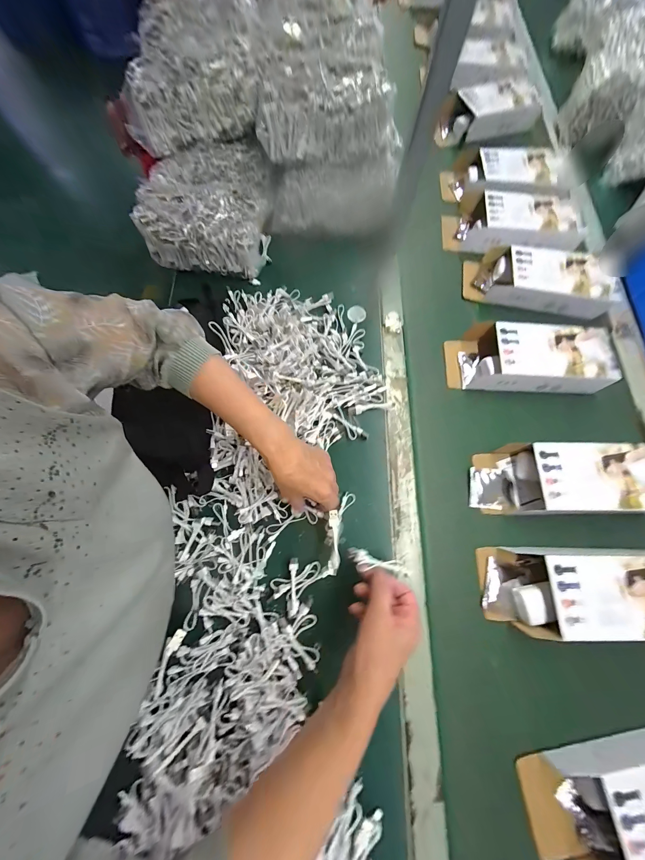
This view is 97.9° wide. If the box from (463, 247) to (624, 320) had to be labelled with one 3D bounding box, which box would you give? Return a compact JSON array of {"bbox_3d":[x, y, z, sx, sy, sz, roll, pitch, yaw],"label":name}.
[{"bbox_3d":[0.412,-0.281,0.530,0.269,0.053,0.113,10,73,3],"label":"box"}]

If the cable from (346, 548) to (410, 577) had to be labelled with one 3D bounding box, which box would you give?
[{"bbox_3d":[0.070,0.168,0.354,0.079,0.013,0.024,14,73,-6],"label":"cable"}]

